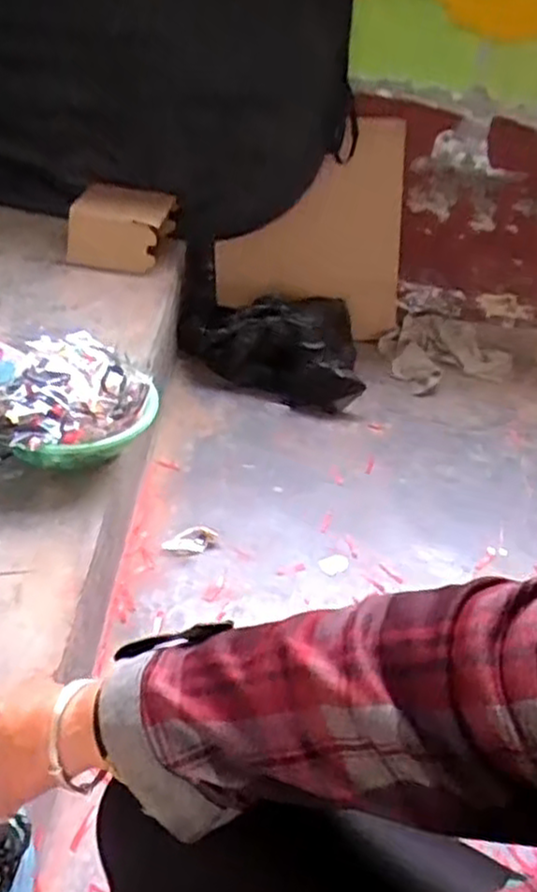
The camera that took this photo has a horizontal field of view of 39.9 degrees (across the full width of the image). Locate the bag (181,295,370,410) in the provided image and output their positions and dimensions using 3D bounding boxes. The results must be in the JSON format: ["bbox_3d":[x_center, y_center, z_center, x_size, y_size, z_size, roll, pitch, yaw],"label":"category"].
[{"bbox_3d":[0.009,-0.233,1.606,0.401,0.170,0.193,12,36,6],"label":"bag"}]

